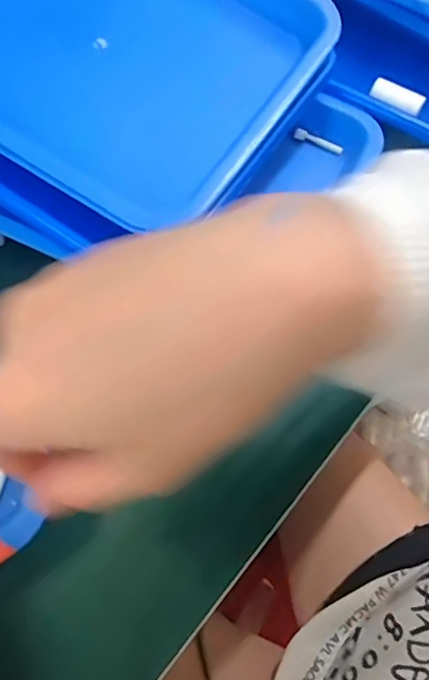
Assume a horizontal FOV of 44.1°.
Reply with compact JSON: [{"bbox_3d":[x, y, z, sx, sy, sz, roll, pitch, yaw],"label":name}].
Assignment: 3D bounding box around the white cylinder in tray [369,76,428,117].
[{"bbox_3d":[0.143,-0.190,0.413,0.042,0.011,0.014,27,71,9],"label":"white cylinder in tray"}]

